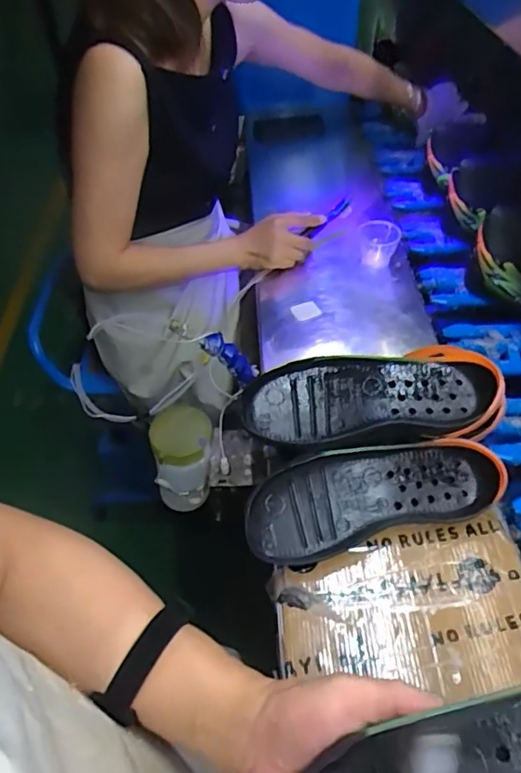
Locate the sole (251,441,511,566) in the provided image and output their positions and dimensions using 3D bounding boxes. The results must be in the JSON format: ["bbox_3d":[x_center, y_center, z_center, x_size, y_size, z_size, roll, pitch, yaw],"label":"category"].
[{"bbox_3d":[0.105,0.101,0.518,0.241,0.040,0.088,-14,74,-8],"label":"sole"}]

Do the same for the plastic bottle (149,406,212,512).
[{"bbox_3d":[-0.093,0.090,0.667,0.072,0.121,0.061,-12,48,-7],"label":"plastic bottle"}]

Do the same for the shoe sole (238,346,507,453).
[{"bbox_3d":[0.108,0.013,0.549,0.244,0.048,0.097,-6,70,3],"label":"shoe sole"}]

